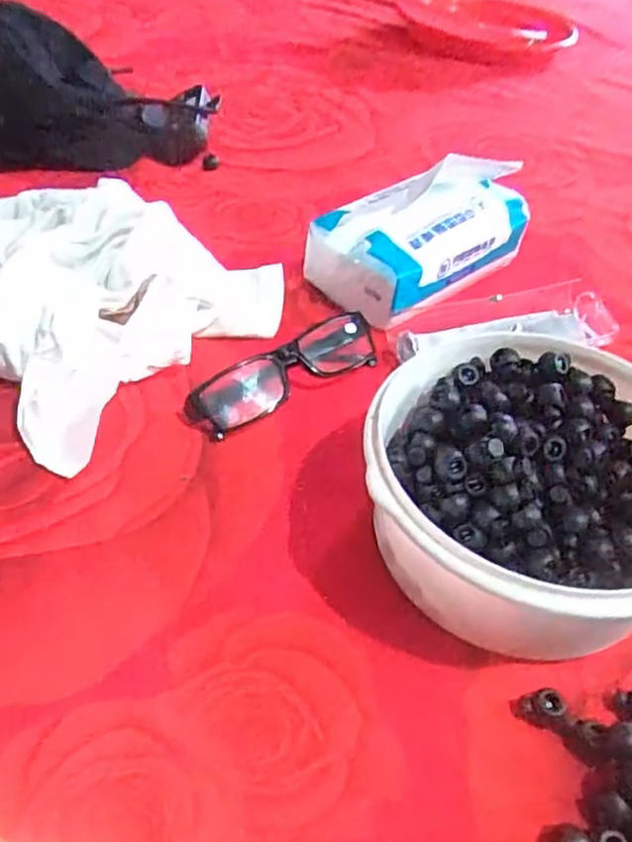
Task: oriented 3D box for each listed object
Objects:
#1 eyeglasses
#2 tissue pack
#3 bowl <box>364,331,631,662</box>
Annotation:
[{"bbox_3d":[-0.017,-0.032,0.432,0.133,0.030,0.035,-27,55,-29],"label":"eyeglasses"},{"bbox_3d":[0.081,-0.143,0.513,0.170,0.084,0.092,-31,57,-31],"label":"tissue pack"},{"bbox_3d":[0.109,0.036,0.341,0.171,0.074,0.161,4,46,-4],"label":"bowl"}]

